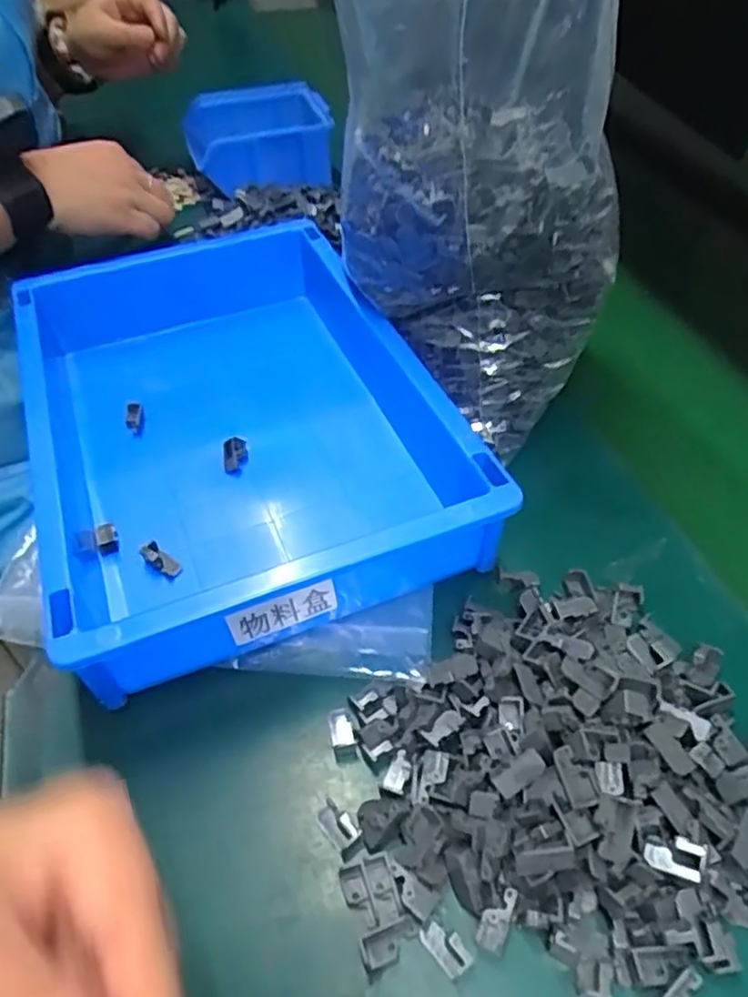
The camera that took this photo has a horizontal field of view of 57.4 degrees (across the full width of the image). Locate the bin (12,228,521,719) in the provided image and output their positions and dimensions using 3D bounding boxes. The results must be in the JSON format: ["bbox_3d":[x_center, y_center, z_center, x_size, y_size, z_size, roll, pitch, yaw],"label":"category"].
[{"bbox_3d":[-0.082,-0.053,0.402,0.214,0.065,0.307,-16,49,-16],"label":"bin"}]

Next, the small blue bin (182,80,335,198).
[{"bbox_3d":[-0.114,-0.356,0.682,0.130,0.064,0.141,-7,47,-7],"label":"small blue bin"}]

